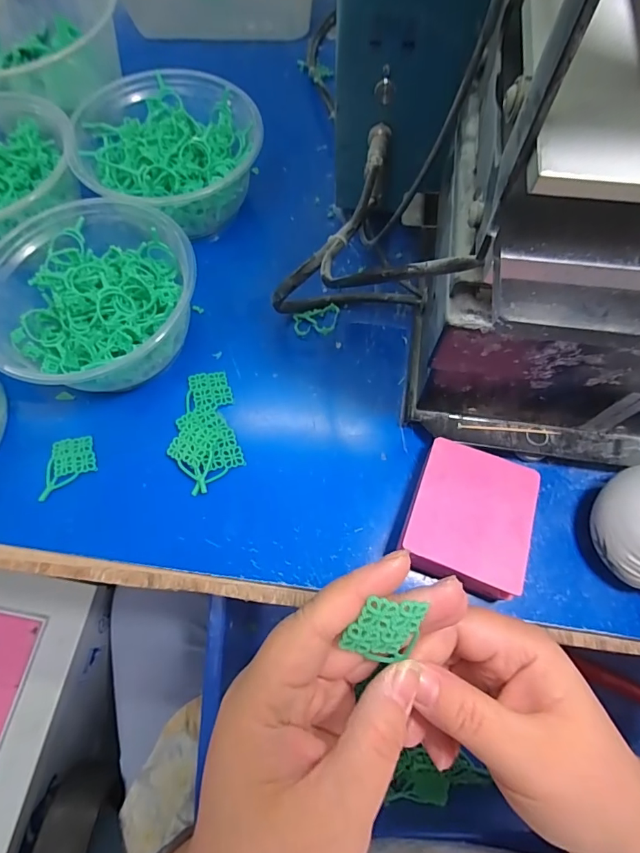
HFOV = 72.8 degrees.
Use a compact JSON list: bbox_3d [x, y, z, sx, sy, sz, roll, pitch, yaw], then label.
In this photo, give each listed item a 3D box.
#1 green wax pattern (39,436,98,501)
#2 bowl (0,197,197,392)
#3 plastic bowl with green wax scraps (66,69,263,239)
[{"bbox_3d":[-0.163,0.025,0.280,0.035,0.004,0.035,-18,69,-6],"label":"green wax pattern"},{"bbox_3d":[-0.152,-0.082,0.293,0.122,0.057,0.127,-1,68,1],"label":"bowl"},{"bbox_3d":[-0.112,-0.205,0.336,0.129,0.060,0.122,-1,68,1],"label":"plastic bowl with green wax scraps"}]

